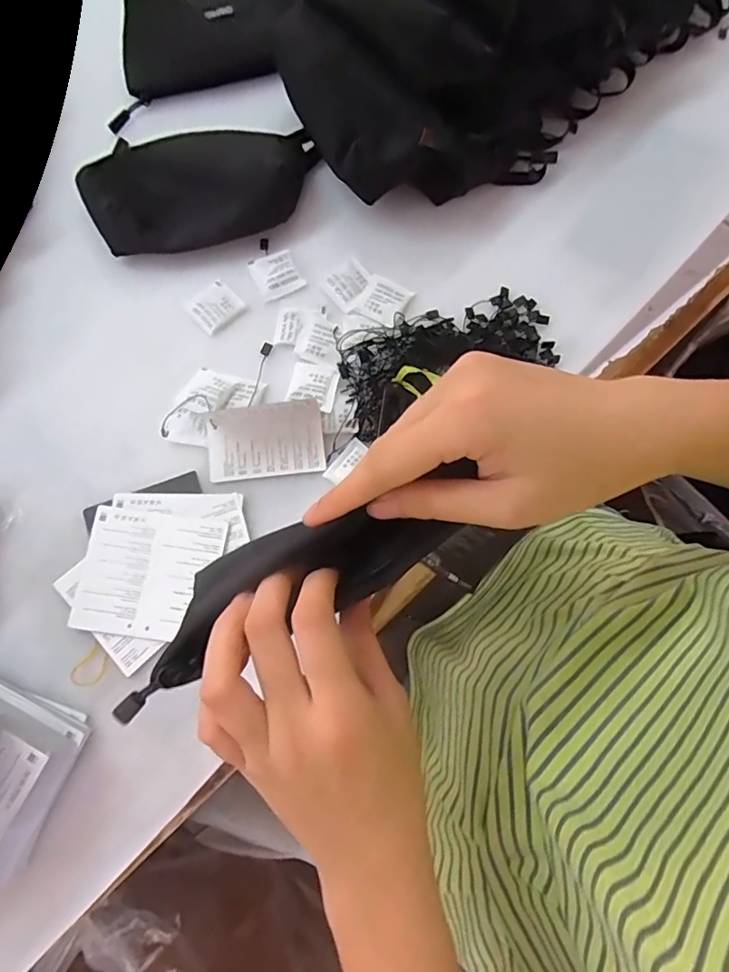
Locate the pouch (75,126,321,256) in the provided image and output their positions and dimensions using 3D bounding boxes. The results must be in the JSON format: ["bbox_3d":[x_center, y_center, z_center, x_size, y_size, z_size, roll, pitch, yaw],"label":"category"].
[{"bbox_3d":[-0.138,-0.254,0.443,0.194,0.028,0.092,-11,77,-3],"label":"pouch"}]

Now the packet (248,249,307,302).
[{"bbox_3d":[-0.076,-0.182,0.442,0.037,0.004,0.042,-27,79,-6],"label":"packet"}]

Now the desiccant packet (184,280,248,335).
[{"bbox_3d":[-0.125,-0.151,0.432,0.039,0.004,0.037,-42,81,-9],"label":"desiccant packet"}]

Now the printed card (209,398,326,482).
[{"bbox_3d":[-0.077,-0.036,0.405,0.088,0.005,0.058,-6,80,-2],"label":"printed card"}]

